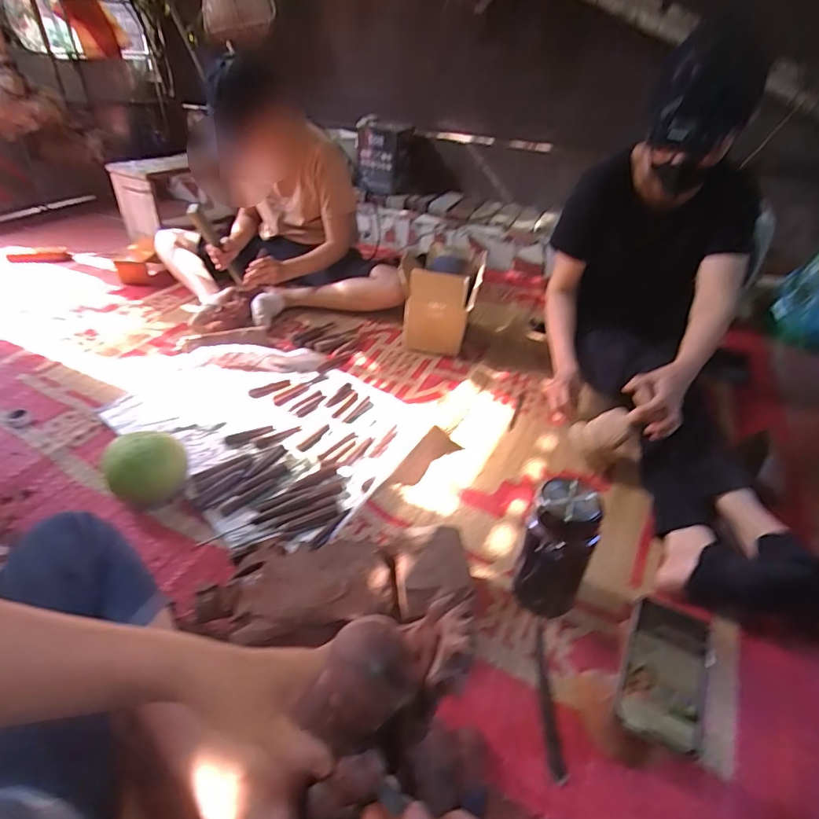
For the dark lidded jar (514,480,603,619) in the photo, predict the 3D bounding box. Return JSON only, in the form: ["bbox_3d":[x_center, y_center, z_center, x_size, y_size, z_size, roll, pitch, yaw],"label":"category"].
[{"bbox_3d":[0.203,0.209,0.673,0.096,0.216,0.096,23,42,25],"label":"dark lidded jar"}]

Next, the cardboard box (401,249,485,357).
[{"bbox_3d":[0.092,-0.313,1.352,0.216,0.231,0.234,10,39,10],"label":"cardboard box"}]

